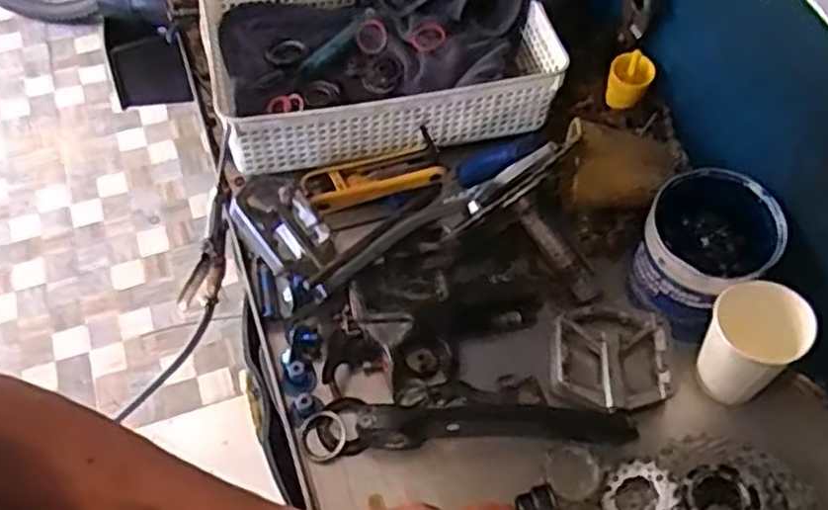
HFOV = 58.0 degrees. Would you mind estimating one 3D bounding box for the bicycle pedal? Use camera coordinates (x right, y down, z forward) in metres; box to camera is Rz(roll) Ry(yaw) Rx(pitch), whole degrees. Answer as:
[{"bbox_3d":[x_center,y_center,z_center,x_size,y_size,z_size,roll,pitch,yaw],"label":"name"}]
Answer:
[{"bbox_3d":[0.162,0.088,0.622,0.095,0.023,0.093,9,57,5],"label":"bicycle pedal"}]

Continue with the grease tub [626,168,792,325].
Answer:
[{"bbox_3d":[0.239,-0.002,0.626,0.102,0.098,0.098,19,59,11],"label":"grease tub"}]

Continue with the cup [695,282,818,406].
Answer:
[{"bbox_3d":[0.253,0.074,0.579,0.064,0.106,0.059,1,57,-1],"label":"cup"}]

